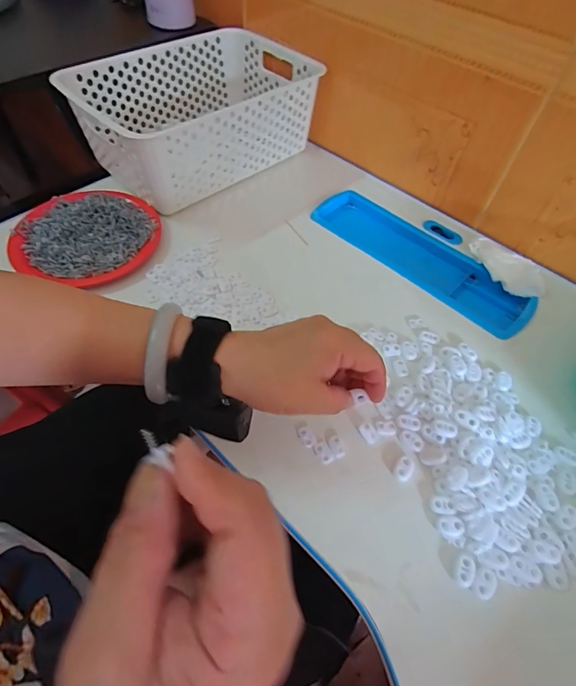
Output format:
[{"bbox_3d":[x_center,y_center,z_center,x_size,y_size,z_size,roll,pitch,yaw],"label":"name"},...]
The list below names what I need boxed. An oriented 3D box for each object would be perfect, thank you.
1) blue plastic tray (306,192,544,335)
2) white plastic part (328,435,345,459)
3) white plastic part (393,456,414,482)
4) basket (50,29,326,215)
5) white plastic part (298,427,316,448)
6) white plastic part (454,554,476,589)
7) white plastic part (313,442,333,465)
[{"bbox_3d":[0.165,-0.107,0.500,0.293,0.029,0.085,38,62,22],"label":"blue plastic tray"},{"bbox_3d":[0.043,0.091,0.339,0.012,0.004,0.019,-14,56,-11],"label":"white plastic part"},{"bbox_3d":[0.099,0.107,0.328,0.015,0.004,0.022,29,59,17],"label":"white plastic part"},{"bbox_3d":[-0.121,-0.321,0.551,0.300,0.119,0.209,-39,64,-25],"label":"basket"},{"bbox_3d":[0.017,0.083,0.344,0.012,0.004,0.019,-23,59,-17],"label":"white plastic part"},{"bbox_3d":[0.132,0.168,0.286,0.013,0.004,0.021,26,58,15],"label":"white plastic part"},{"bbox_3d":[0.031,0.095,0.336,0.011,0.004,0.019,-28,60,-20],"label":"white plastic part"}]

